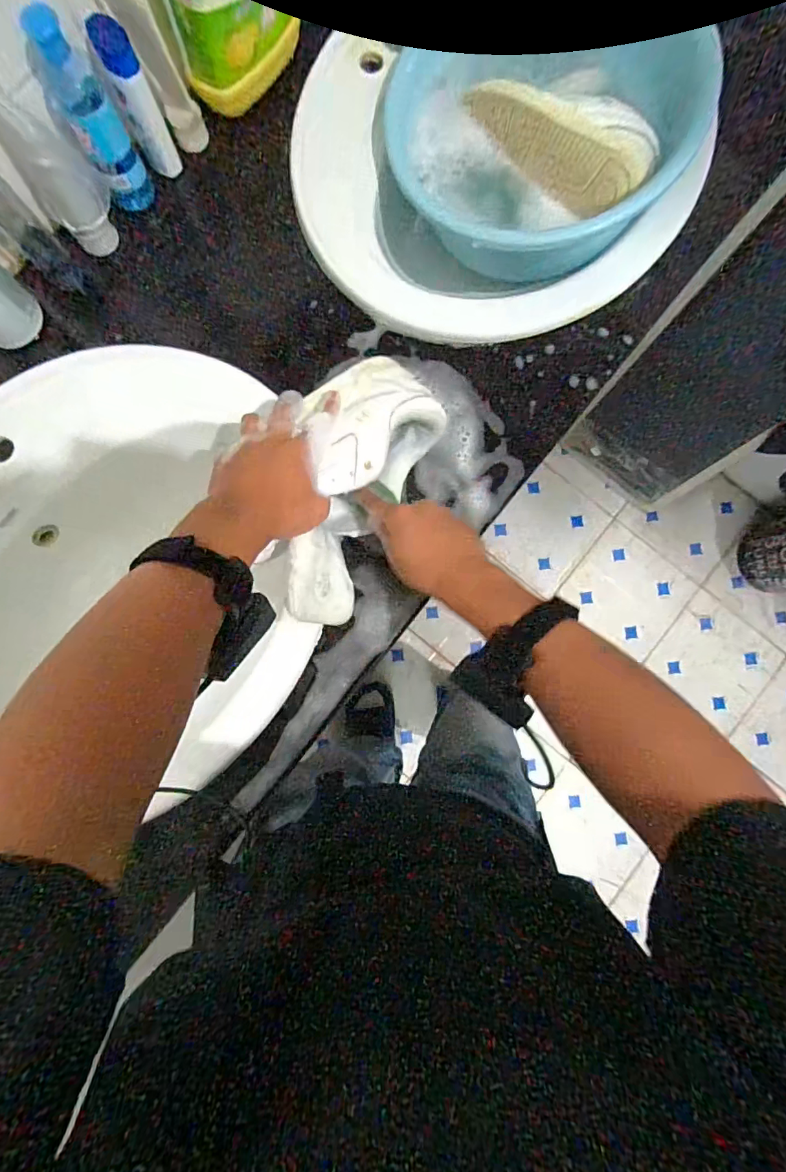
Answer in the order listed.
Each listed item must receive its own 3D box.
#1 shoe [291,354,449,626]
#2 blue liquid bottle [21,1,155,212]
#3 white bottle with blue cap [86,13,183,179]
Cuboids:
[{"bbox_3d":[-0.035,-0.091,0.467,0.107,0.095,0.253,19,88,0],"label":"shoe"},{"bbox_3d":[-0.292,-0.451,0.480,0.052,0.166,0.047,-29,86,-4],"label":"blue liquid bottle"},{"bbox_3d":[-0.260,-0.486,0.500,0.039,0.130,0.037,0,85,-2],"label":"white bottle with blue cap"}]

